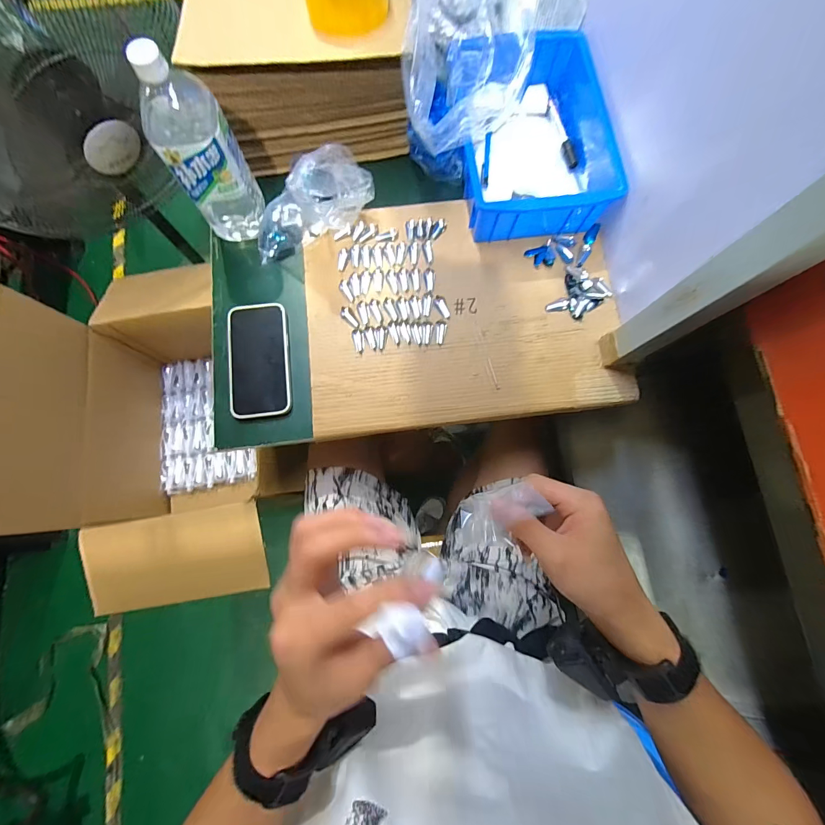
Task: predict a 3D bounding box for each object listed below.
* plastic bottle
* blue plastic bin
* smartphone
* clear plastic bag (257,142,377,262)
[{"bbox_3d":[-0.267,-0.327,0.466,0.090,0.226,0.089,-31,80,-6],"label":"plastic bottle"},{"bbox_3d":[0.178,-0.424,0.556,0.203,0.087,0.294,-5,78,-1],"label":"blue plastic bin"},{"bbox_3d":[-0.219,-0.075,0.515,0.083,0.016,0.162,-6,78,-1],"label":"smartphone"},{"bbox_3d":[-0.153,-0.313,0.512,0.192,0.124,0.078,-24,79,-5],"label":"clear plastic bag"}]

